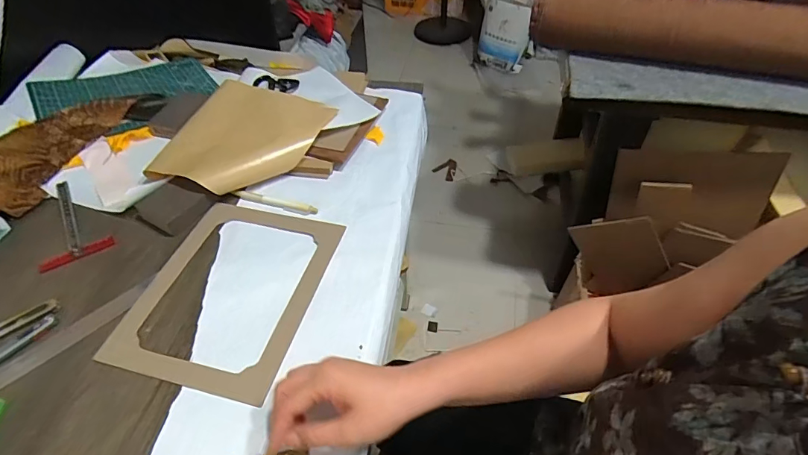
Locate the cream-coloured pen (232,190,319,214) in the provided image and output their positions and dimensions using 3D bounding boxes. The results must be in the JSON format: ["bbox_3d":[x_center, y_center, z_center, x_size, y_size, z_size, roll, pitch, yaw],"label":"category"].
[{"bbox_3d":[-0.185,-0.039,0.633,0.132,0.006,0.012,13,49,11],"label":"cream-coloured pen"}]

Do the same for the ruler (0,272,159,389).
[{"bbox_3d":[-0.410,0.150,0.470,0.029,0.004,0.297,30,54,34],"label":"ruler"}]

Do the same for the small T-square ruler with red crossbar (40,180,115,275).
[{"bbox_3d":[-0.473,-0.014,0.618,0.084,0.004,0.176,-28,54,-24],"label":"small T-square ruler with red crossbar"}]

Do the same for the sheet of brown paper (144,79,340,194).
[{"bbox_3d":[-0.247,-0.140,0.703,0.211,0.049,0.220,12,48,10],"label":"sheet of brown paper"}]

